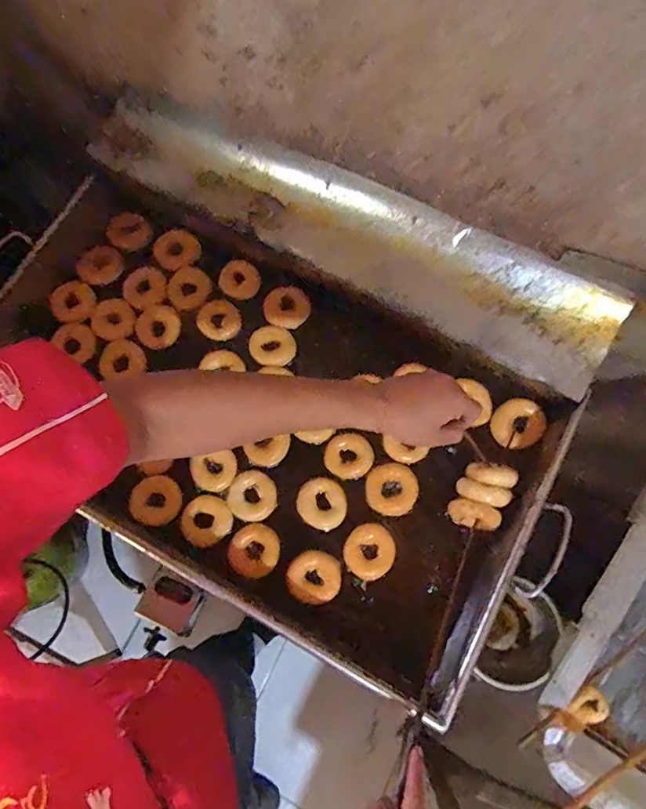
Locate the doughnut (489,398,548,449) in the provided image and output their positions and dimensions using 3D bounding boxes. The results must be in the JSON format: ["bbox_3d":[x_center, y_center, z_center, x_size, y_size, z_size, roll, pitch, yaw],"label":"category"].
[{"bbox_3d":[0.290,0.029,0.742,0.073,0.023,0.069,-1,75,2],"label":"doughnut"}]

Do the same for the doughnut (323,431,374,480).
[{"bbox_3d":[0.039,0.079,0.756,0.071,0.022,0.066,7,76,4],"label":"doughnut"}]

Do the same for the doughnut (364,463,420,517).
[{"bbox_3d":[0.102,0.127,0.740,0.076,0.018,0.077,-1,75,2],"label":"doughnut"}]

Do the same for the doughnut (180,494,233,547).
[{"bbox_3d":[-0.172,0.169,0.729,0.069,0.021,0.071,-1,75,2],"label":"doughnut"}]

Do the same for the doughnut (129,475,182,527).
[{"bbox_3d":[-0.248,0.144,0.741,0.070,0.023,0.069,-13,75,-1],"label":"doughnut"}]

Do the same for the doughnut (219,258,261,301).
[{"bbox_3d":[-0.139,-0.203,0.811,0.071,0.013,0.065,17,94,-3],"label":"doughnut"}]

